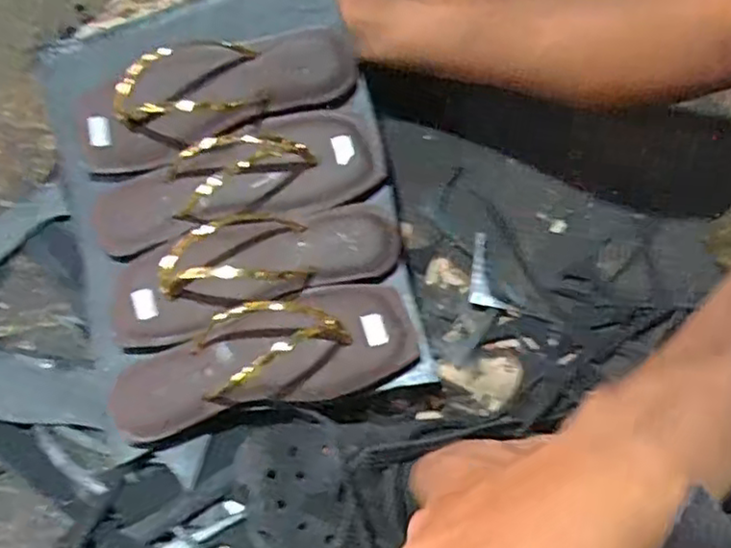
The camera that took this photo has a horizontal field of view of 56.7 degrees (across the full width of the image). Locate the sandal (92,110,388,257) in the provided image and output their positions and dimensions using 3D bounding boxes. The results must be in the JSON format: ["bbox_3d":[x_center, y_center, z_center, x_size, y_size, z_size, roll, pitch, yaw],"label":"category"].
[{"bbox_3d":[-0.114,-0.080,0.561,0.251,0.040,0.085,-12,86,5],"label":"sandal"}]

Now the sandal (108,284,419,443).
[{"bbox_3d":[-0.079,0.058,0.508,0.229,0.060,0.080,-11,66,-5],"label":"sandal"}]

